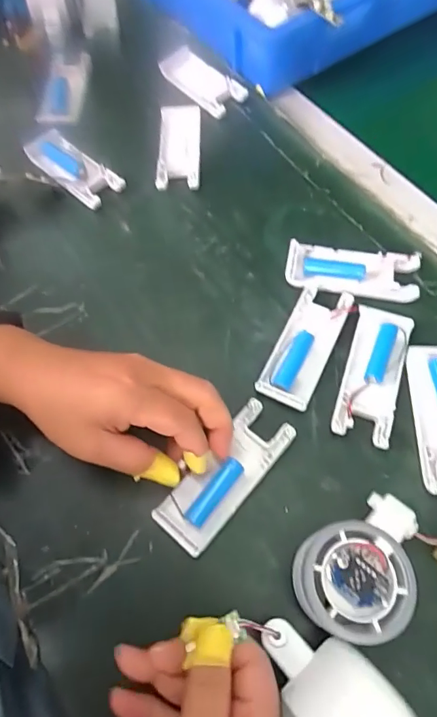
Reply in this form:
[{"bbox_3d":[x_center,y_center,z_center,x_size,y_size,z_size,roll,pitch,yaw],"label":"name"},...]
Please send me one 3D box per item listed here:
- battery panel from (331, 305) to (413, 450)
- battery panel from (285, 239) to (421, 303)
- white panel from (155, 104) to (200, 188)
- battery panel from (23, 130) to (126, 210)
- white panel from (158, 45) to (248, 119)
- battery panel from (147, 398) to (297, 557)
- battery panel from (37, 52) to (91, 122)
[{"bbox_3d":[0.115,0.010,0.336,0.041,0.012,0.106,16,66,9],"label":"battery panel"},{"bbox_3d":[0.111,-0.074,0.382,0.107,0.012,0.043,11,65,7],"label":"battery panel"},{"bbox_3d":[-0.039,-0.205,0.445,0.039,0.018,0.098,-1,64,1],"label":"white panel"},{"bbox_3d":[-0.141,-0.182,0.440,0.106,0.015,0.042,41,72,19],"label":"battery panel"},{"bbox_3d":[-0.021,-0.288,0.475,0.100,0.022,0.039,41,72,19],"label":"white panel"},{"bbox_3d":[0.005,0.079,0.309,0.040,0.013,0.105,39,70,18],"label":"battery panel"},{"bbox_3d":[-0.167,-0.285,0.485,0.047,0.016,0.095,2,64,2],"label":"battery panel"}]

